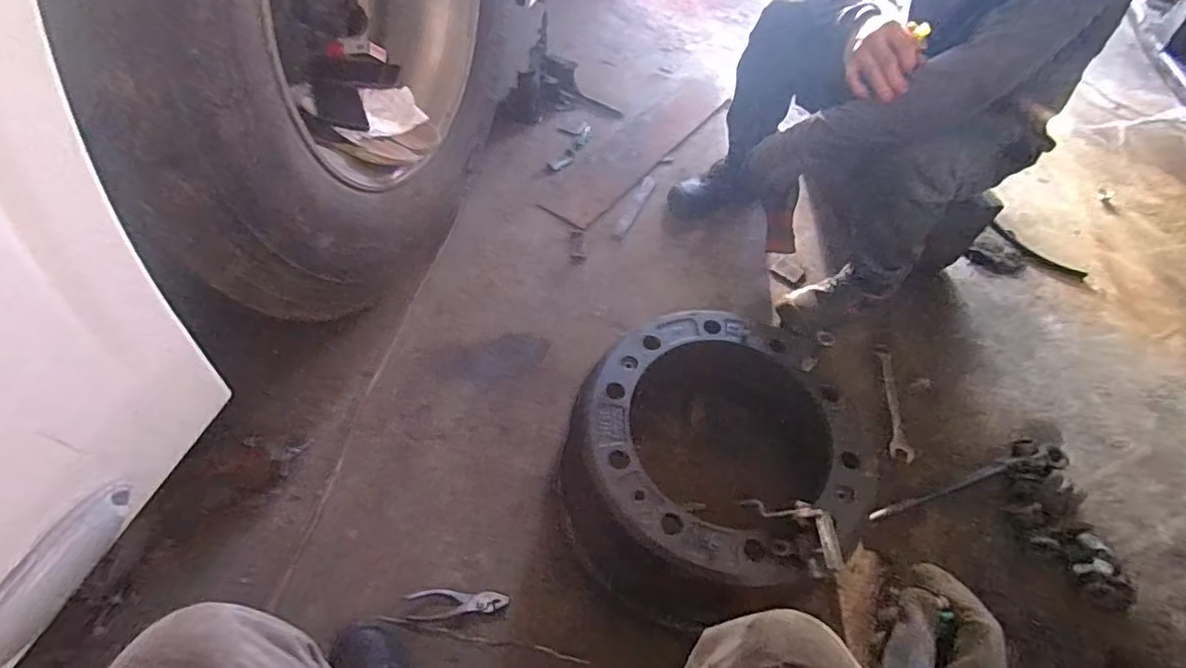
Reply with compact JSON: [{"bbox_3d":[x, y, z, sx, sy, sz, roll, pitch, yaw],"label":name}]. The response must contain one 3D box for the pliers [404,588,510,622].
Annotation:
[{"bbox_3d":[-0.207,0.412,0.853,0.148,0.021,0.045,-3,55,-7],"label":"pliers"}]

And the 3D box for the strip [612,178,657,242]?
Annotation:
[{"bbox_3d":[0.108,-0.322,1.414,0.037,0.005,0.249,23,60,10],"label":"strip"}]

